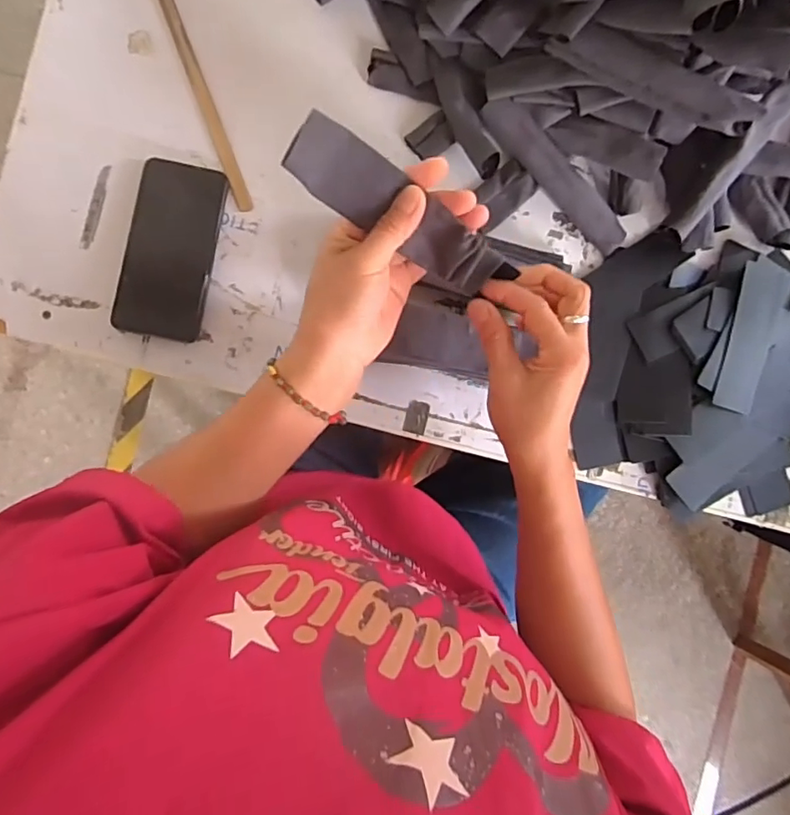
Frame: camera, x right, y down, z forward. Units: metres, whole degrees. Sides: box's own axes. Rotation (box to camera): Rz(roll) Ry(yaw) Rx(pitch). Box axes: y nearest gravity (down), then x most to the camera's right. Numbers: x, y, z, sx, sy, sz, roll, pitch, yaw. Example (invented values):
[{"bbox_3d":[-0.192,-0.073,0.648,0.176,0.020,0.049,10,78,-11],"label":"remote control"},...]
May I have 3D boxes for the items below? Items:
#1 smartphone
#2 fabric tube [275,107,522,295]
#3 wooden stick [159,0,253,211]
[{"bbox_3d":[-0.212,-0.147,0.520,0.077,0.009,0.163,11,89,-5],"label":"smartphone"},{"bbox_3d":[0.005,-0.127,0.363,0.158,0.014,0.043,30,113,-17],"label":"fabric tube"},{"bbox_3d":[-0.191,-0.318,0.526,0.014,0.004,0.269,-21,92,-5],"label":"wooden stick"}]

